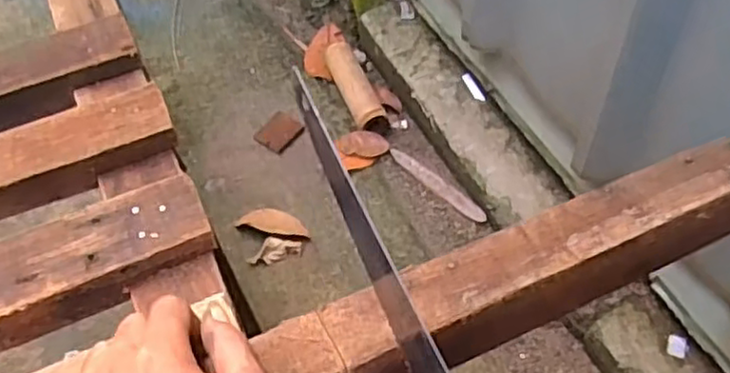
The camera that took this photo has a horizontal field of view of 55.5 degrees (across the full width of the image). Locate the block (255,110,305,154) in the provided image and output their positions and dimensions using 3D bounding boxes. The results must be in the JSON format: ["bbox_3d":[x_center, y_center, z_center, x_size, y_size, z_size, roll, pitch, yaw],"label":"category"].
[{"bbox_3d":[-0.134,-0.084,1.092,0.063,0.013,0.066,34,62,25],"label":"block"}]

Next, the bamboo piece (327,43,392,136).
[{"bbox_3d":[-0.015,-0.168,1.130,0.049,0.039,0.190,-17,54,-9],"label":"bamboo piece"}]

